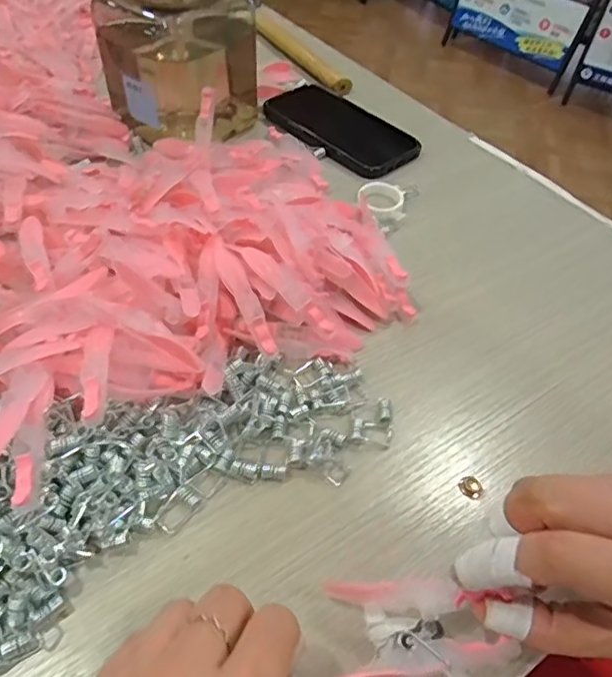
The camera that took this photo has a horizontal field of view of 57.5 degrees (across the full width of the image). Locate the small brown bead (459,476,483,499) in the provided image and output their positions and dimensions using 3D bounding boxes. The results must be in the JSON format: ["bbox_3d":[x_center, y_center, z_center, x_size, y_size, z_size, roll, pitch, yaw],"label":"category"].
[{"bbox_3d":[0.086,0.076,0.289,0.011,0.004,0.011,19,50,13],"label":"small brown bead"}]

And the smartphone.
[{"bbox_3d":[0.033,-0.198,0.520,0.074,0.011,0.148,-32,58,-28],"label":"smartphone"}]

